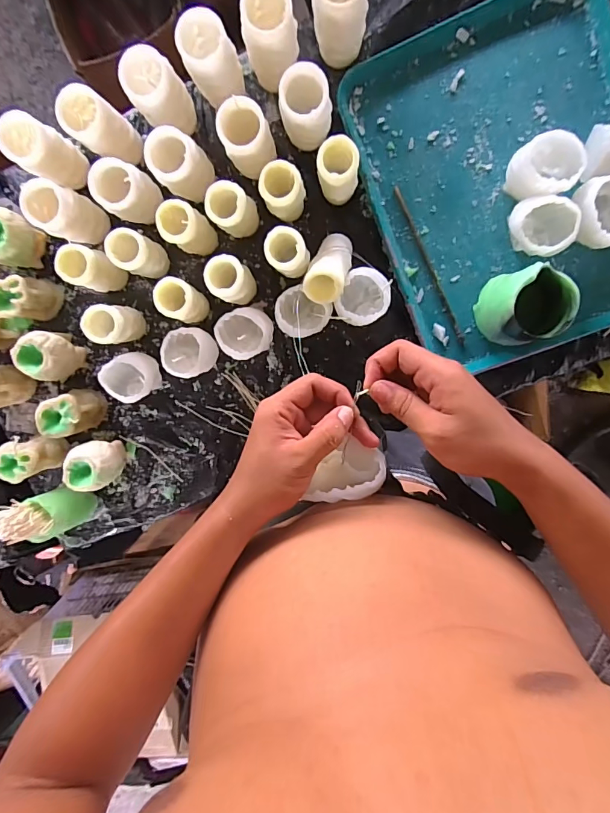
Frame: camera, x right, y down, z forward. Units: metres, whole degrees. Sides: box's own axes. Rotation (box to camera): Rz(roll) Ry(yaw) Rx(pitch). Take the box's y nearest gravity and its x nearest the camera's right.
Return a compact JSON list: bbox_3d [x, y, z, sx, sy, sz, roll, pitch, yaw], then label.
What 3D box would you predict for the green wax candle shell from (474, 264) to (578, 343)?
[{"bbox_3d":[0.278,-0.126,0.535,0.085,0.095,0.089,1,98,5],"label":"green wax candle shell"}]

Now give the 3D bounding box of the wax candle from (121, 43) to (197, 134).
[{"bbox_3d":[-0.187,-0.405,0.554,0.065,0.100,0.064,1,98,5],"label":"wax candle"}]

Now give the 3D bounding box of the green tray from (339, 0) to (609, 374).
[{"bbox_3d":[0.272,-0.294,0.568,0.338,0.034,0.441,-20,96,8],"label":"green tray"}]

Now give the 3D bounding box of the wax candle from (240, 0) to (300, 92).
[{"bbox_3d":[-0.041,-0.452,0.522,0.062,0.094,0.066,1,98,5],"label":"wax candle"}]

